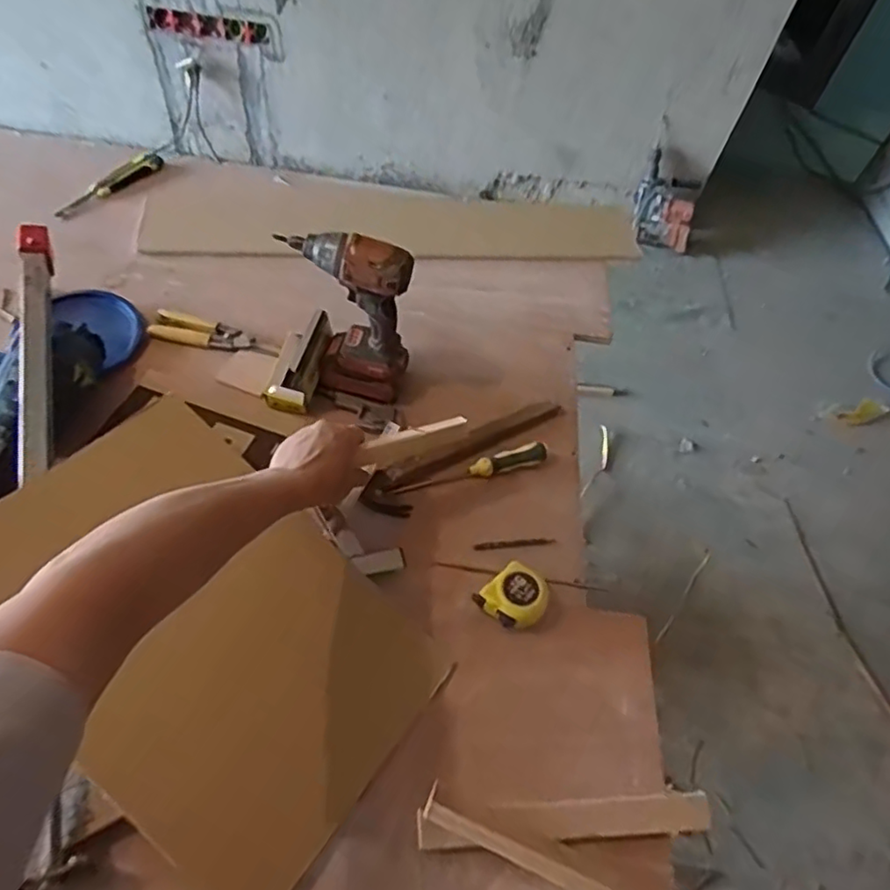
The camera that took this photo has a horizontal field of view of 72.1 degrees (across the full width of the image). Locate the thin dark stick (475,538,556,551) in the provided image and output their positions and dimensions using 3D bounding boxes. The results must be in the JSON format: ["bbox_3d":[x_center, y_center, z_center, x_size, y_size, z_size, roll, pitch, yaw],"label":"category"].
[{"bbox_3d":[0.091,0.128,0.788,0.106,0.010,0.010,-2,55,-10],"label":"thin dark stick"}]

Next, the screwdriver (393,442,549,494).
[{"bbox_3d":[0.040,0.034,0.829,0.218,0.022,0.027,-14,57,-17],"label":"screwdriver"}]

